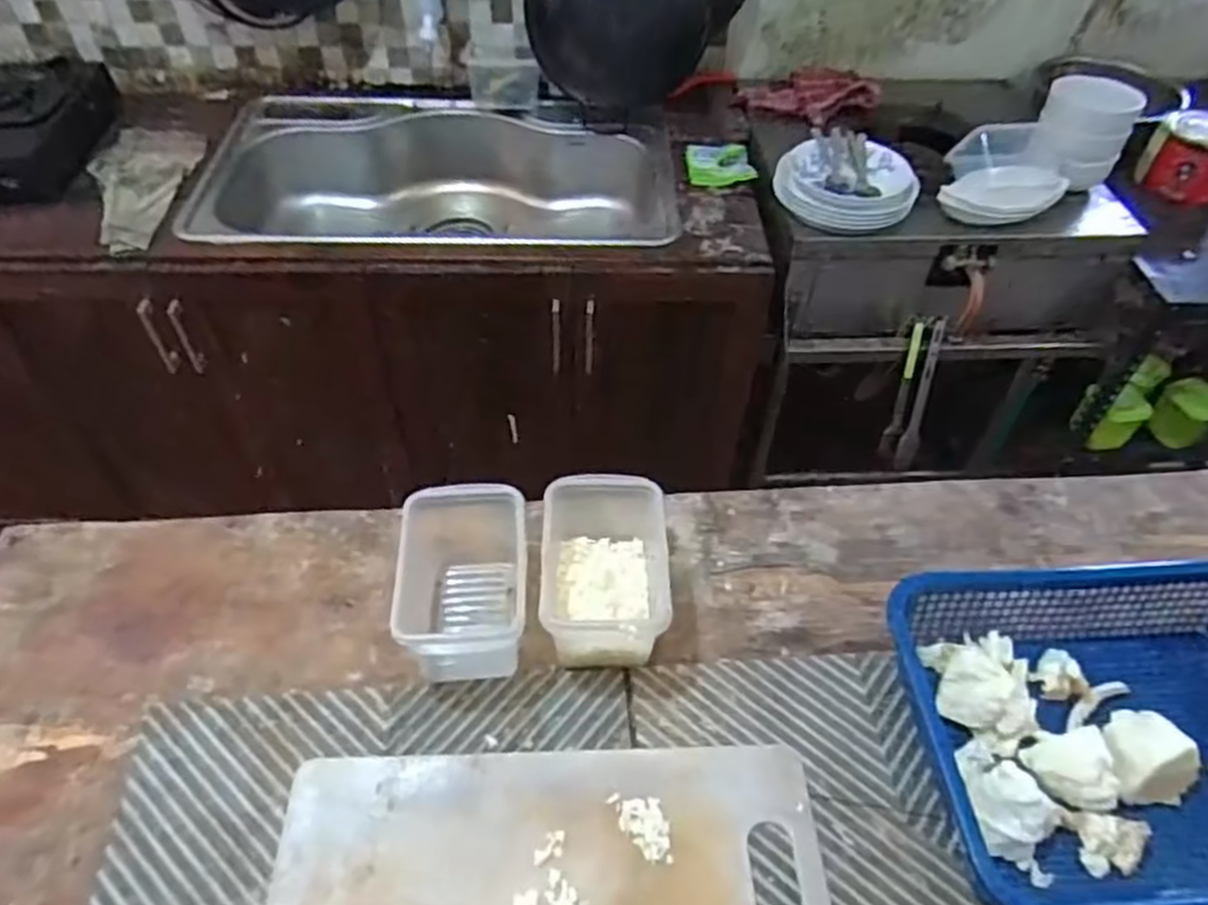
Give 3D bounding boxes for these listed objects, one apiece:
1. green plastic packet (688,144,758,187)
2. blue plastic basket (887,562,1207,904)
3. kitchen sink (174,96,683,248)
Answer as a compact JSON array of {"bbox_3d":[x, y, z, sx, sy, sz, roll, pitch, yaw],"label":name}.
[{"bbox_3d":[0.210,-0.519,1.440,0.117,0.016,0.137,-3,48,-2],"label":"green plastic packet"},{"bbox_3d":[0.401,0.209,0.616,0.329,0.092,0.256,-1,48,-1],"label":"blue plastic basket"},{"bbox_3d":[-0.289,-0.455,1.516,0.815,0.227,0.509,2,48,0],"label":"kitchen sink"}]

